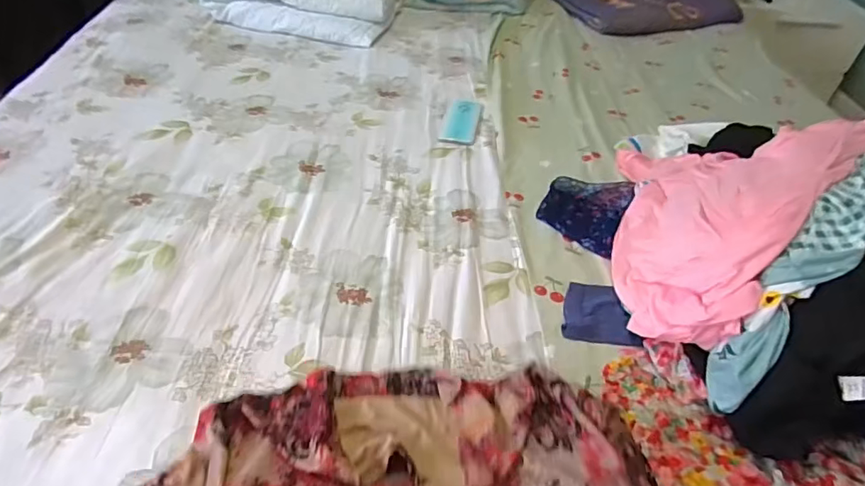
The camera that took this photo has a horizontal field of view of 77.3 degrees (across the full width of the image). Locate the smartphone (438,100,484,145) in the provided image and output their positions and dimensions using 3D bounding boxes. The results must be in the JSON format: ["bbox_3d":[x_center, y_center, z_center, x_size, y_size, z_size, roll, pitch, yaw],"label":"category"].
[{"bbox_3d":[0.062,-0.255,1.122,0.073,0.006,0.167,10,43,6],"label":"smartphone"}]

